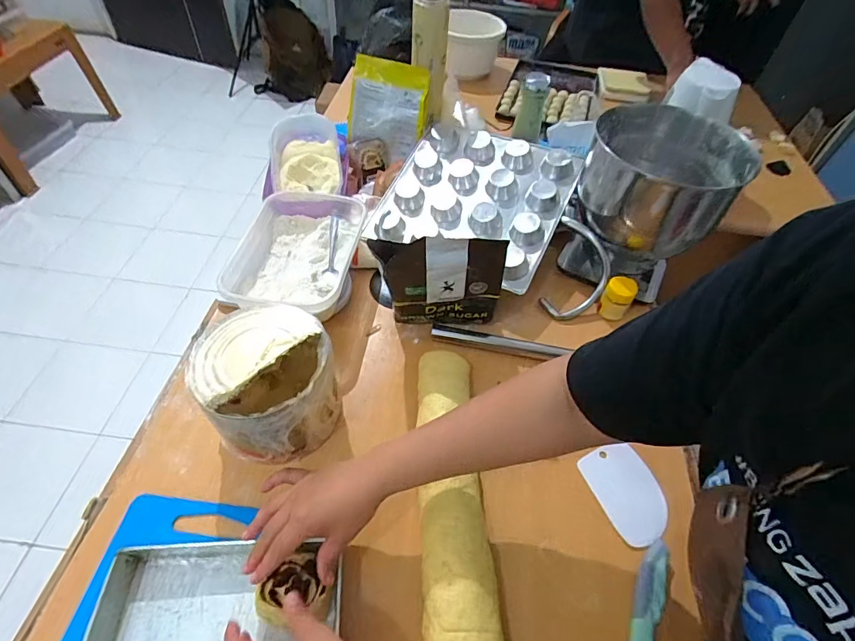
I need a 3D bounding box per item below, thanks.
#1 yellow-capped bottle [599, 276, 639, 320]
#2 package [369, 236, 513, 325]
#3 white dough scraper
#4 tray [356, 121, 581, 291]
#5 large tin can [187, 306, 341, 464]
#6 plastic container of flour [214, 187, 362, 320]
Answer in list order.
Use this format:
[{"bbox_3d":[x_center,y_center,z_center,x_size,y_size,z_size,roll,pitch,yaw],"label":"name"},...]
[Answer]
[{"bbox_3d":[0.303,-0.036,0.710,0.044,0.056,0.042,2,51,-3],"label":"yellow-capped bottle"},{"bbox_3d":[0.016,-0.045,0.625,0.168,0.209,0.040,3,51,-2],"label":"package"},{"bbox_3d":[0.241,0.207,0.536,0.071,0.004,0.111,-29,70,-2],"label":"white dough scraper"},{"bbox_3d":[0.082,-0.217,0.779,0.298,0.037,0.288,22,70,17],"label":"tray"},{"bbox_3d":[-0.191,0.084,0.551,0.145,0.139,0.145,2,51,-3],"label":"large tin can"},{"bbox_3d":[-0.216,-0.095,0.702,0.203,0.074,0.242,6,51,0],"label":"plastic container of flour"}]

